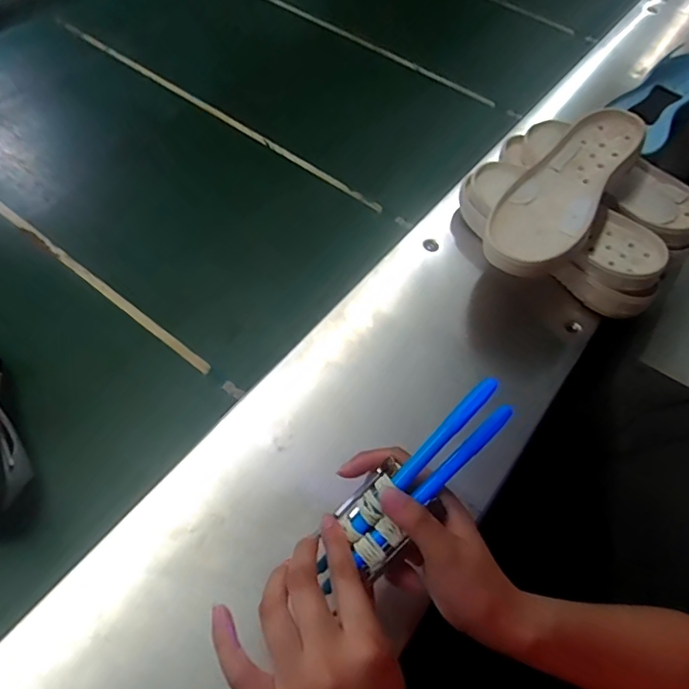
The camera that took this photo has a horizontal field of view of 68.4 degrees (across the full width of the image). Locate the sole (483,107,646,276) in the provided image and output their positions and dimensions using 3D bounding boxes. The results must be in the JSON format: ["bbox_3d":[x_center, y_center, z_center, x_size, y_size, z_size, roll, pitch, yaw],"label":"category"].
[{"bbox_3d":[0.240,-0.174,0.551,0.096,0.046,0.261,33,62,16],"label":"sole"}]

